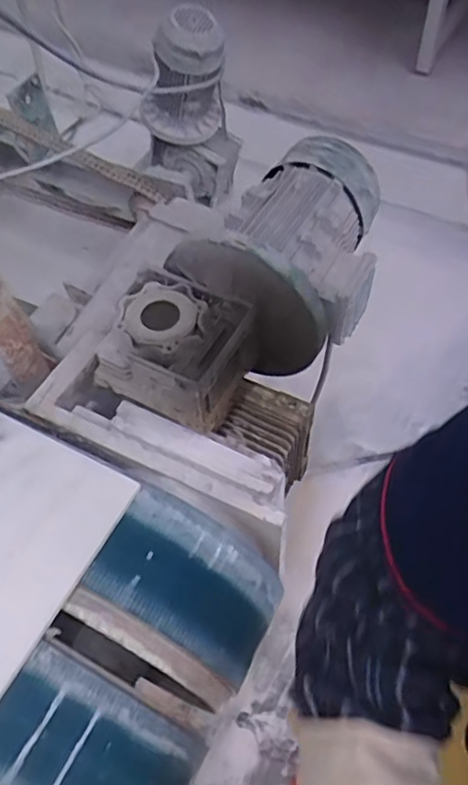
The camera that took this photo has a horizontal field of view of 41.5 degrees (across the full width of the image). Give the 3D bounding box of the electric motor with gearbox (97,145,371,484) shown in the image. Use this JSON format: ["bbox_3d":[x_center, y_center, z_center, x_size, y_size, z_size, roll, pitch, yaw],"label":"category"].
[{"bbox_3d":[0.033,-0.112,0.713,0.211,0.205,0.354,26,62,18],"label":"electric motor with gearbox"}]

